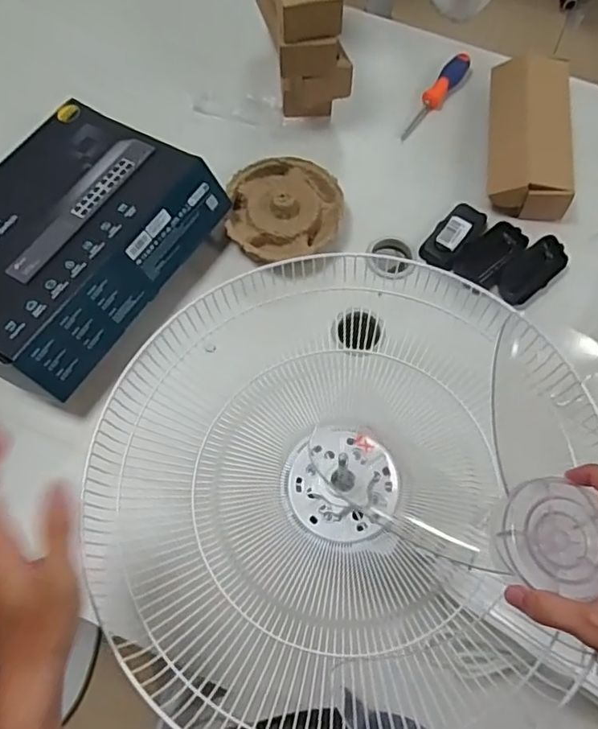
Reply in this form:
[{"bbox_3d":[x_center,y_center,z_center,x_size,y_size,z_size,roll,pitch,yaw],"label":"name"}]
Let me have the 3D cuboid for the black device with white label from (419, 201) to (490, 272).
[{"bbox_3d":[0.215,-0.178,0.794,0.052,0.027,0.100,38,72,13],"label":"black device with white label"}]

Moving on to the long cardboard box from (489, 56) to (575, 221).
[{"bbox_3d":[0.330,-0.330,0.826,0.111,0.062,0.253,6,68,1],"label":"long cardboard box"}]

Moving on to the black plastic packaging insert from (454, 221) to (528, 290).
[{"bbox_3d":[0.264,-0.150,0.784,0.058,0.025,0.101,40,73,14],"label":"black plastic packaging insert"}]

